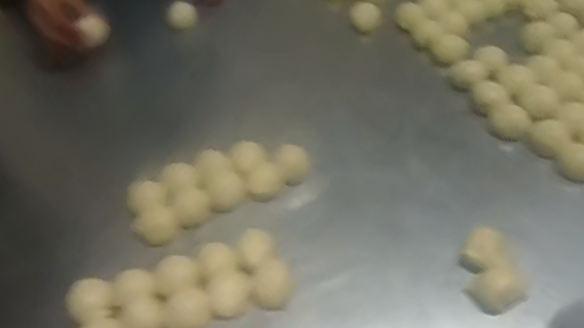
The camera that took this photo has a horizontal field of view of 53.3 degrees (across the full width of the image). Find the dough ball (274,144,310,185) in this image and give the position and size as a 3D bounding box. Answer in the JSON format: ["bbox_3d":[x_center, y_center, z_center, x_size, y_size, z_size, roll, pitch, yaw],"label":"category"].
[{"bbox_3d":[0.000,0.003,0.735,0.041,0.041,0.042,-3,50,4],"label":"dough ball"}]

